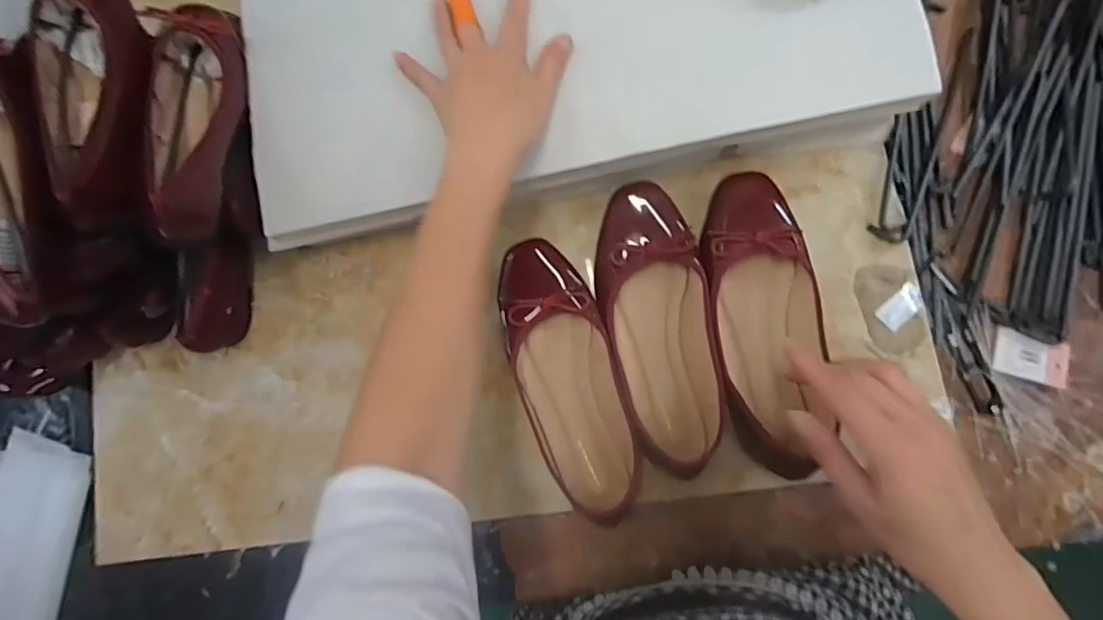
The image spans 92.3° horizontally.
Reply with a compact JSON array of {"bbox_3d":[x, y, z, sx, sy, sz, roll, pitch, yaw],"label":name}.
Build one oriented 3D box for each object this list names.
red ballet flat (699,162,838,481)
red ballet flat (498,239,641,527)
[{"bbox_3d":[0.175,0.007,0.428,0.093,0.045,0.234,-1,79,8],"label":"red ballet flat"},{"bbox_3d":[0.012,0.055,0.449,0.085,0.055,0.232,-17,85,7],"label":"red ballet flat"}]

